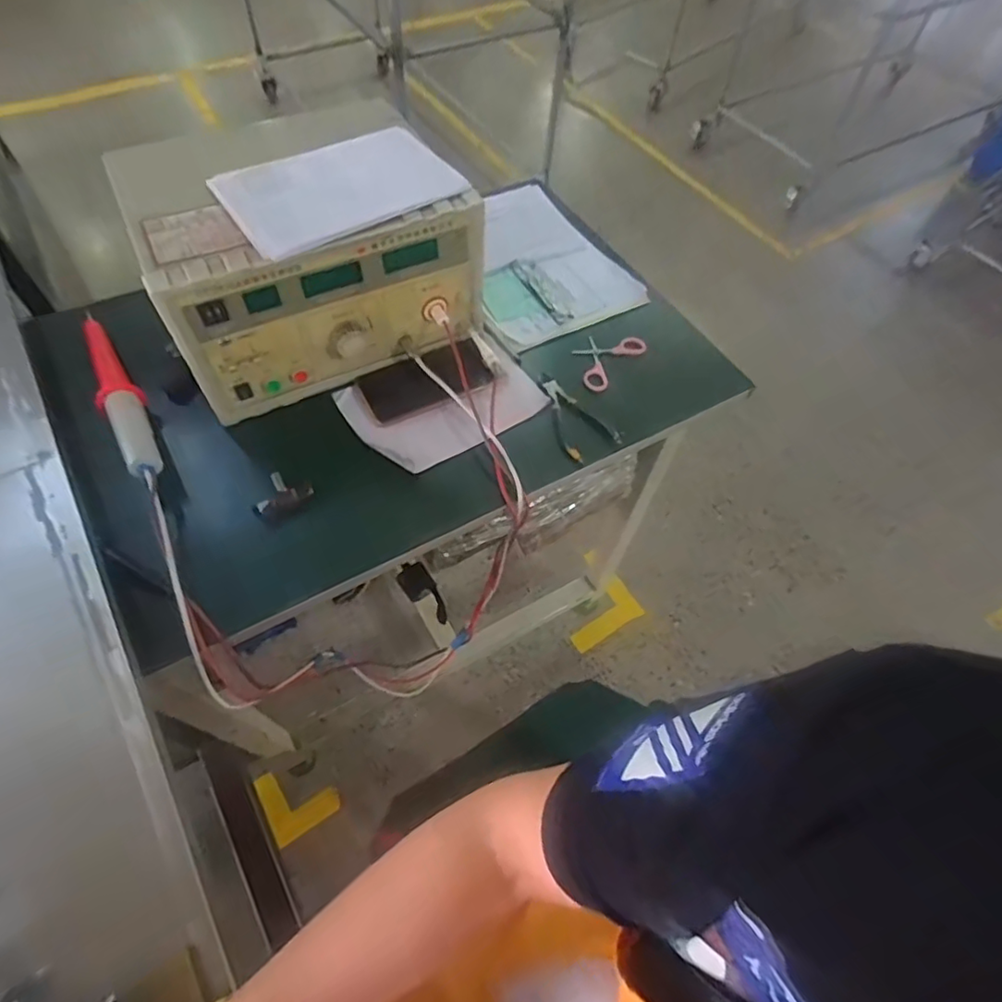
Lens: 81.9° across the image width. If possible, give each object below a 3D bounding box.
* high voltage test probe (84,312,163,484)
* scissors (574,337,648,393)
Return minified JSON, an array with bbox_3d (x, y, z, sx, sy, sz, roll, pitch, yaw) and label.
[{"bbox_3d":[-0.412,-0.119,0.615,0.039,0.037,0.262,-31,65,-20],"label":"high voltage test probe"},{"bbox_3d":[0.126,-0.183,0.710,0.070,0.018,0.104,39,64,18],"label":"scissors"}]

